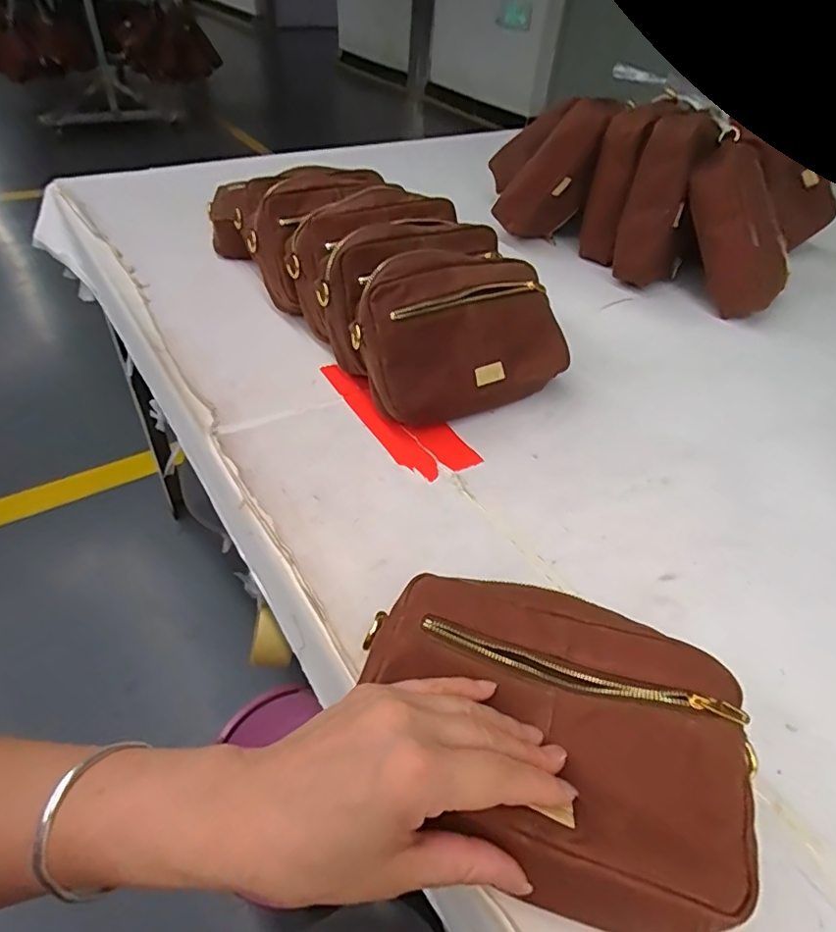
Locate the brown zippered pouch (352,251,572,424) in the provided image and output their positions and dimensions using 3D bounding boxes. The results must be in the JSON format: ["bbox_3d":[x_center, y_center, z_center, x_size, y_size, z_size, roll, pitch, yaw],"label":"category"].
[{"bbox_3d":[0.036,-0.122,0.513,0.191,0.145,0.055,-15,9,-19],"label":"brown zippered pouch"}]

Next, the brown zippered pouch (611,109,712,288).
[{"bbox_3d":[0.320,-0.340,0.732,0.087,0.203,0.076,21,45,16],"label":"brown zippered pouch"}]

